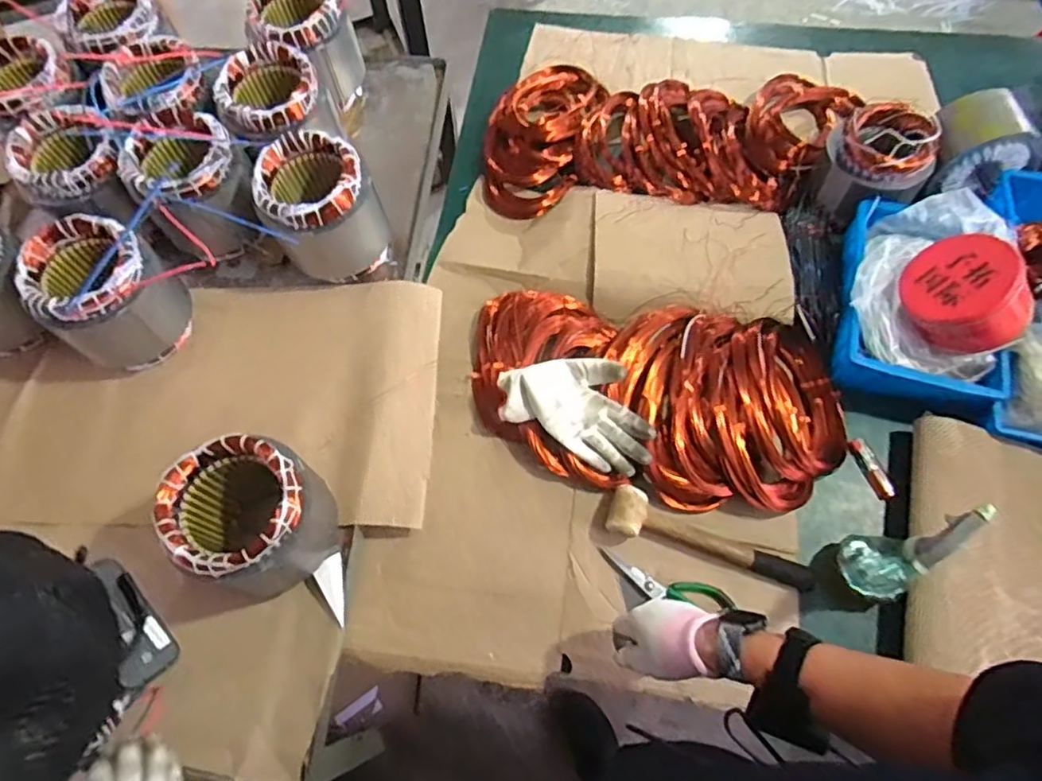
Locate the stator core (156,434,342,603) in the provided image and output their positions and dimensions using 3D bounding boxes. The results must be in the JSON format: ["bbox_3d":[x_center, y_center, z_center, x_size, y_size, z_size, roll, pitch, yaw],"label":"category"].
[{"bbox_3d":[-0.294,0.144,0.691,0.144,0.160,0.140,0,66,1],"label":"stator core"}]

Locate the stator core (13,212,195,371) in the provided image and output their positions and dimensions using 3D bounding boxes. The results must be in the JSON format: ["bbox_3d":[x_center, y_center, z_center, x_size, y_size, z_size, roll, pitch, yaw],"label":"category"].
[{"bbox_3d":[-0.534,-0.120,0.823,0.142,0.169,0.148,0,66,1],"label":"stator core"}]

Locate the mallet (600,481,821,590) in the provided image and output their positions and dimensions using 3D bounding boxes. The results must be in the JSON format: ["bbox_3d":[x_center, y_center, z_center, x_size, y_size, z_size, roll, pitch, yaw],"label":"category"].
[{"bbox_3d":[0.237,0.185,0.778,0.261,0.043,0.061,16,67,8],"label":"mallet"}]

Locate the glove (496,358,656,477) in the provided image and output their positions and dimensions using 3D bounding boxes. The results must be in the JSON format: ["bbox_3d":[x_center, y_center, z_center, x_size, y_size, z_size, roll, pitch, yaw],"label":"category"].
[{"bbox_3d":[0.076,0.018,0.816,0.212,0.053,0.120,23,69,11],"label":"glove"}]

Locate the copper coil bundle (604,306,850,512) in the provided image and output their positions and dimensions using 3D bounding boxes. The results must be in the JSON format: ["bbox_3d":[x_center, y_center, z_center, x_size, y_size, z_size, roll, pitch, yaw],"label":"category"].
[{"bbox_3d":[0.279,0.018,0.839,0.317,0.075,0.280,1,66,2],"label":"copper coil bundle"}]

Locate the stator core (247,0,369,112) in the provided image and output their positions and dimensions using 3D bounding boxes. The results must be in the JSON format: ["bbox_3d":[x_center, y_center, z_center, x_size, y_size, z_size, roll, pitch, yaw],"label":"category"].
[{"bbox_3d":[-0.350,-0.544,0.999,0.148,0.161,0.147,0,66,1],"label":"stator core"}]

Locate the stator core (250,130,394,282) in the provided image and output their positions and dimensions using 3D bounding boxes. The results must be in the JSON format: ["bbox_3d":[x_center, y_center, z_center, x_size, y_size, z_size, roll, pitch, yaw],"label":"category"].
[{"bbox_3d":[-0.280,-0.244,0.860,0.138,0.150,0.138,0,66,1],"label":"stator core"}]

